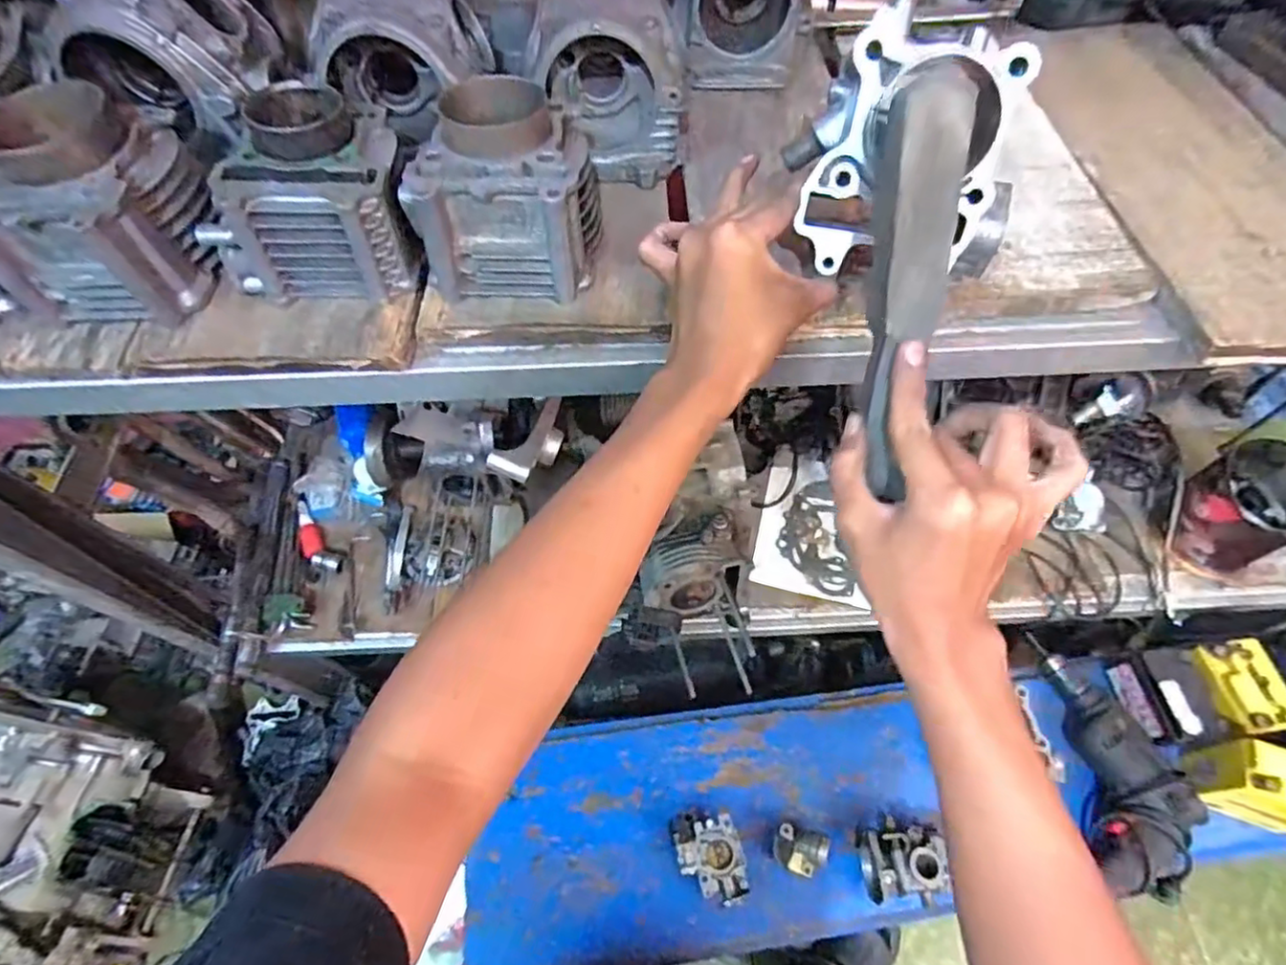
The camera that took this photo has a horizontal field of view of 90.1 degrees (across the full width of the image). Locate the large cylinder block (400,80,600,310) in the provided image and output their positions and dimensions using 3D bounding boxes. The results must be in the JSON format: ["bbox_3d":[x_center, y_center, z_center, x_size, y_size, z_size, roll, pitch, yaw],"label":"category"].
[{"bbox_3d":[-0.083,-0.186,0.412,0.101,0.081,0.115,4,60,3],"label":"large cylinder block"}]

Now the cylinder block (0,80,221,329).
[{"bbox_3d":[-0.339,-0.166,0.392,0.128,0.089,0.100,2,60,1],"label":"cylinder block"}]

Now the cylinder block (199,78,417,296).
[{"bbox_3d":[-0.203,-0.179,0.403,0.108,0.082,0.102,-2,60,-1],"label":"cylinder block"}]

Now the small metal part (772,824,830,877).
[{"bbox_3d":[0.189,0.445,0.775,0.055,0.058,0.048,15,61,9],"label":"small metal part"}]

